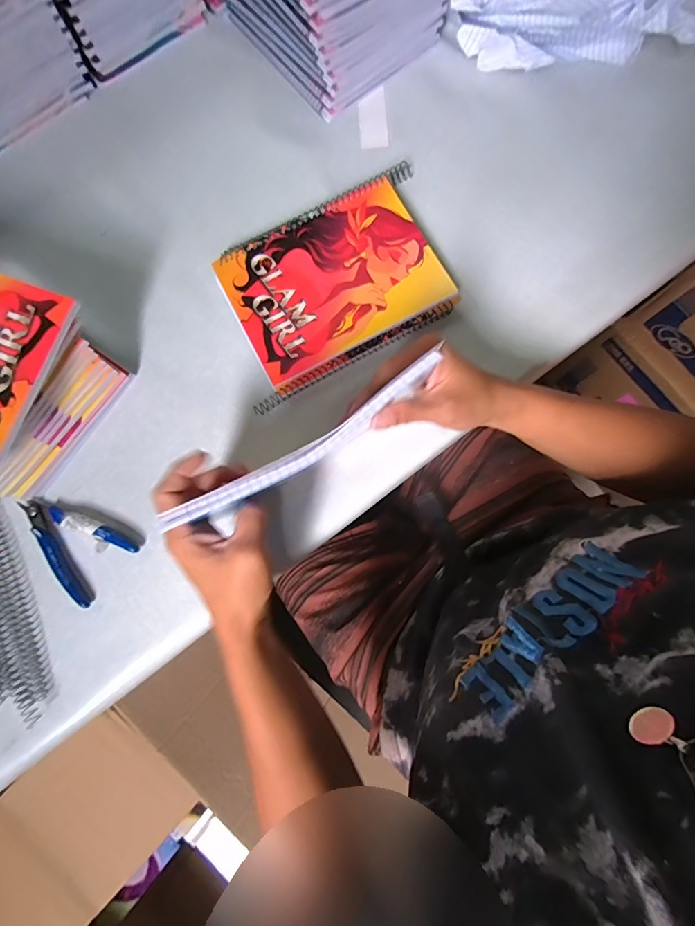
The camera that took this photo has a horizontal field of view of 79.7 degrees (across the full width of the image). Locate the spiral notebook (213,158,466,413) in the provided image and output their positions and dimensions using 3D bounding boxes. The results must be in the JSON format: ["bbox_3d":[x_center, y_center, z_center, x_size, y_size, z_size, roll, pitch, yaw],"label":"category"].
[{"bbox_3d":[-0.011,-0.176,0.414,0.206,0.025,0.160,-27,80,-4],"label":"spiral notebook"}]

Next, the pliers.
[{"bbox_3d":[-0.259,0.070,0.386,0.111,0.013,0.066,39,83,7],"label":"pliers"}]

